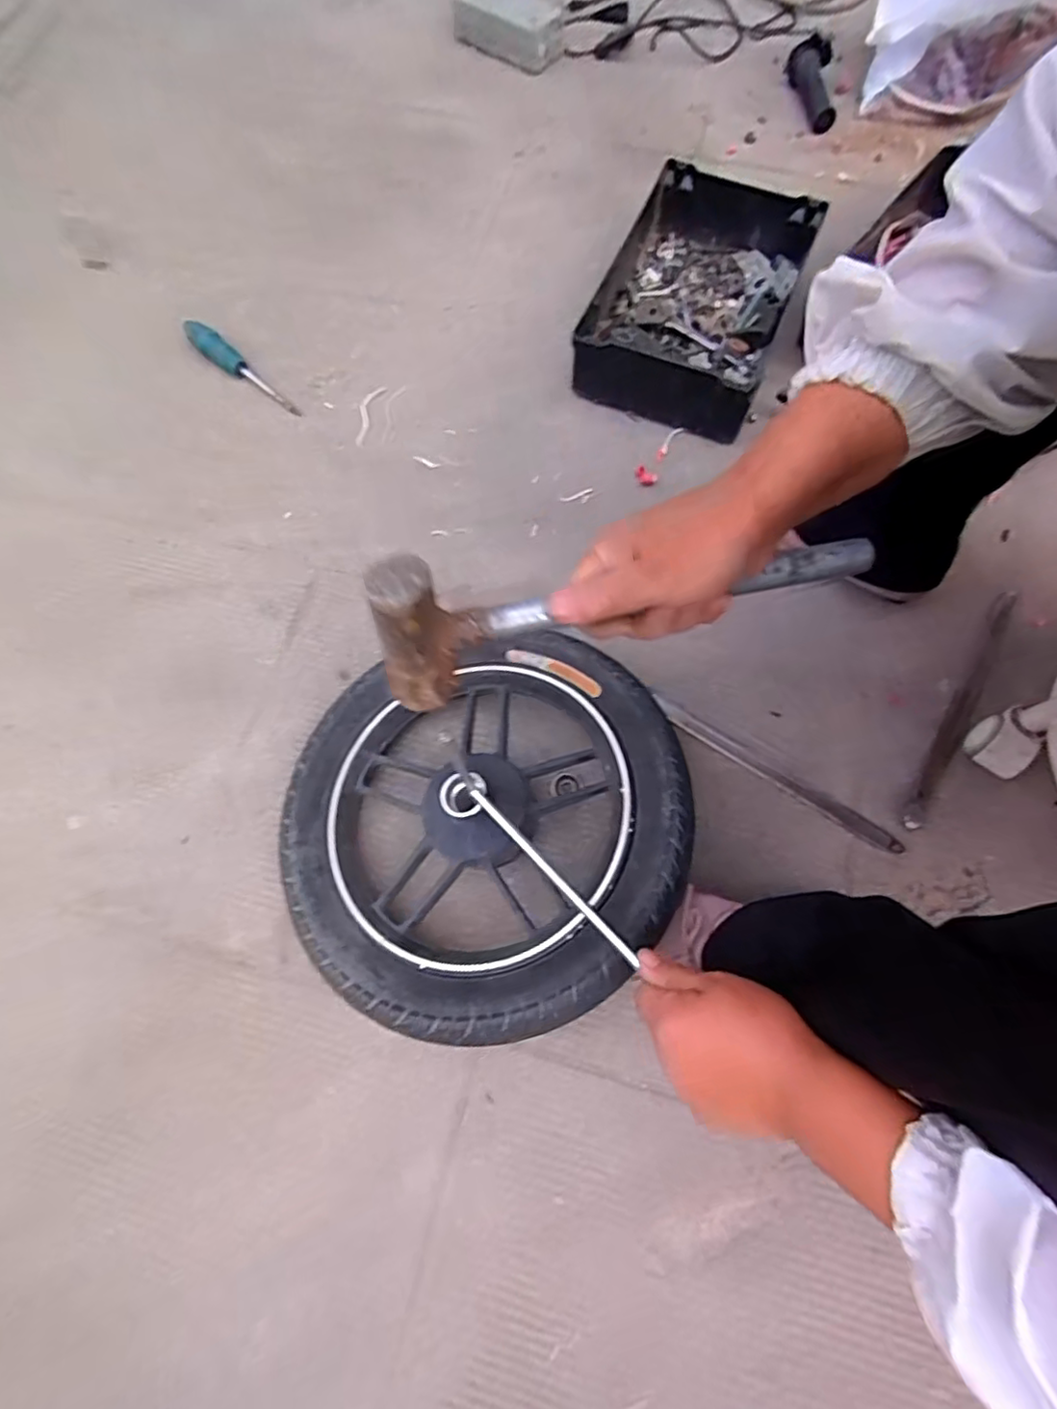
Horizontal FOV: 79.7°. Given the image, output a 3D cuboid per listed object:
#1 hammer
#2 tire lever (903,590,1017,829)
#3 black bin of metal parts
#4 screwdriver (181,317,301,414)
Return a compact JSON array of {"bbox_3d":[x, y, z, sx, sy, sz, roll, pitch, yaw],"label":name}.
[{"bbox_3d":[0.060,-0.064,0.360,0.286,0.087,0.046,-12,70,-7],"label":"hammer"},{"bbox_3d":[0.434,0.000,0.633,0.019,0.008,0.282,30,74,12],"label":"tire lever"},{"bbox_3d":[0.199,-0.484,0.770,0.216,0.098,0.318,21,73,9],"label":"black bin of metal parts"},{"bbox_3d":[-0.350,-0.413,0.775,0.176,0.033,0.029,37,76,14],"label":"screwdriver"}]

